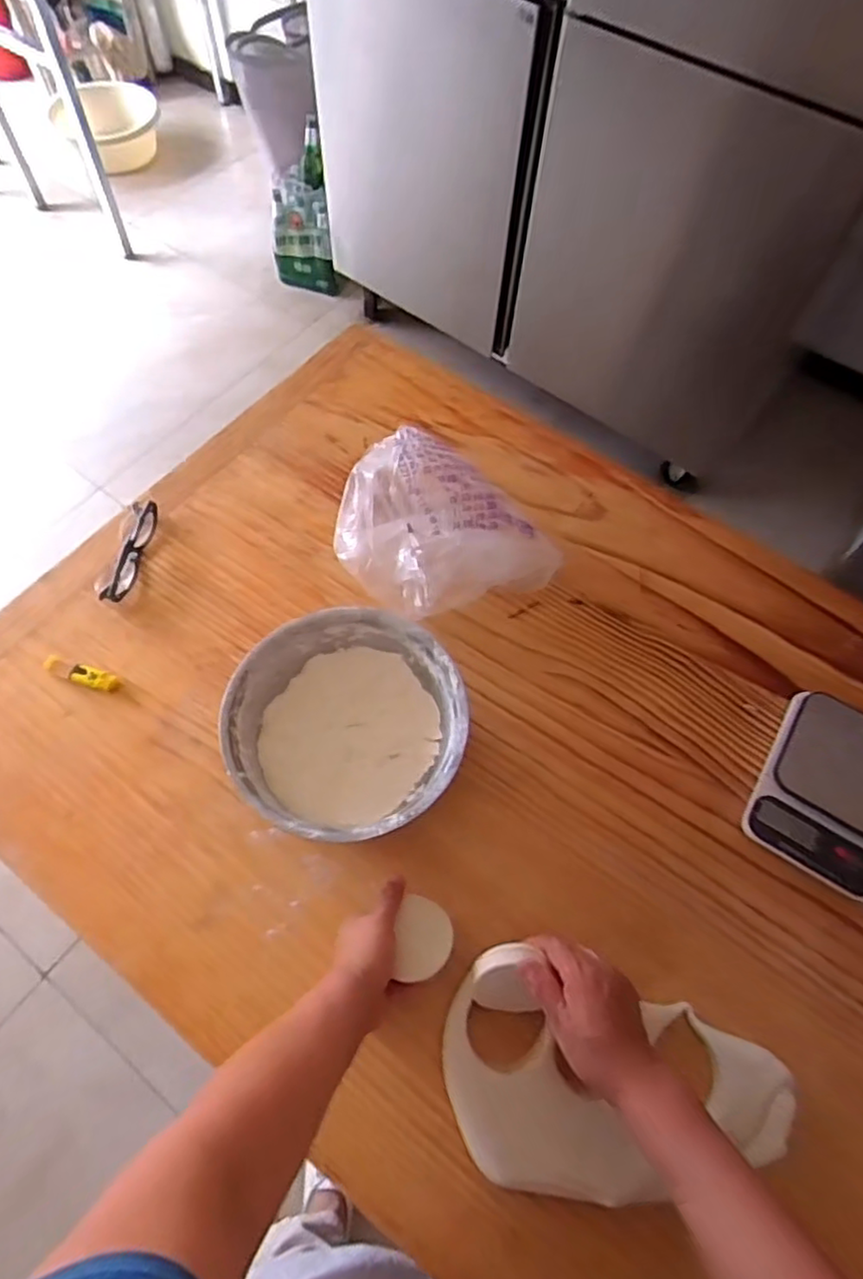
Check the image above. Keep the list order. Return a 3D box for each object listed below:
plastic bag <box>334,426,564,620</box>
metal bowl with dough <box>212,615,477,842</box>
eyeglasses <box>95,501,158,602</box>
[{"bbox_3d":[0.009,-0.121,0.807,0.250,0.112,0.193,36,68,15],"label":"plastic bag"},{"bbox_3d":[-0.087,0.091,0.699,0.237,0.099,0.240,1,64,-1],"label":"metal bowl with dough"},{"bbox_3d":[-0.392,-0.118,0.843,0.047,0.027,0.147,10,64,3],"label":"eyeglasses"}]

